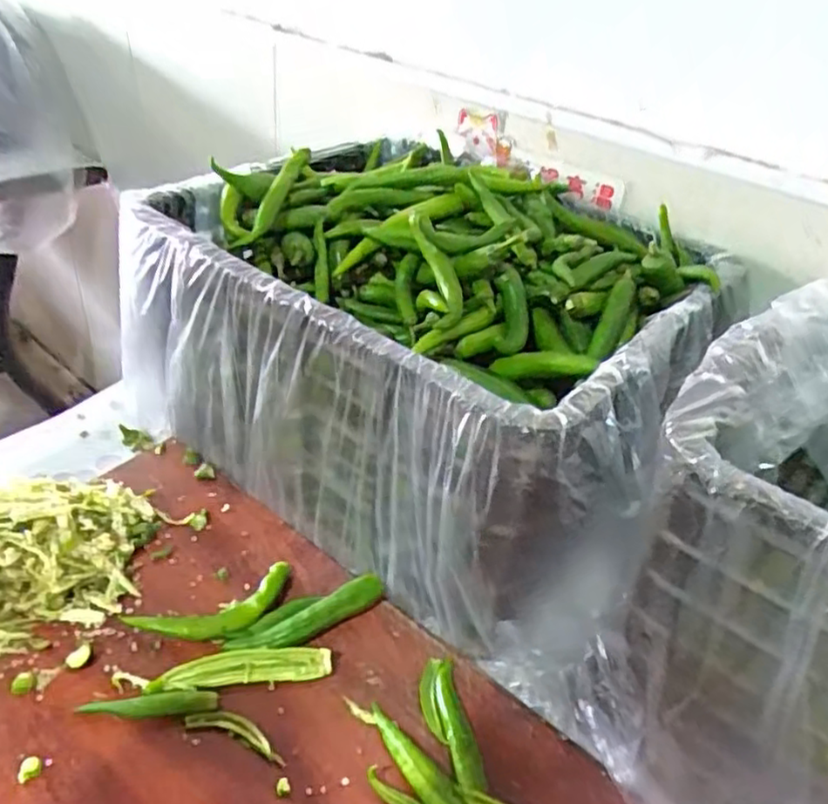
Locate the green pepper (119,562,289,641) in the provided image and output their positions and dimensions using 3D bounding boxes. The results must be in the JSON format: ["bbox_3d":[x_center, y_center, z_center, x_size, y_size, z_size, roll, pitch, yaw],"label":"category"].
[{"bbox_3d":[-0.163,0.173,0.567,0.133,0.020,0.047,-14,41,-26],"label":"green pepper"}]

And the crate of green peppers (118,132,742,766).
[{"bbox_3d":[0.029,-0.037,0.663,0.487,0.281,0.365,27,41,26],"label":"crate of green peppers"}]

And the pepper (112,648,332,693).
[{"bbox_3d":[-0.146,0.208,0.532,0.160,0.015,0.024,-2,37,-12],"label":"pepper"}]

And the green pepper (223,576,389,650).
[{"bbox_3d":[-0.085,0.180,0.566,0.134,0.029,0.025,-15,42,-27],"label":"green pepper"}]

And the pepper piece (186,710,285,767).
[{"bbox_3d":[-0.128,0.240,0.499,0.078,0.008,0.019,15,37,11],"label":"pepper piece"}]

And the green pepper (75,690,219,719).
[{"bbox_3d":[-0.196,0.224,0.505,0.097,0.010,0.016,-1,37,-11],"label":"green pepper"}]

